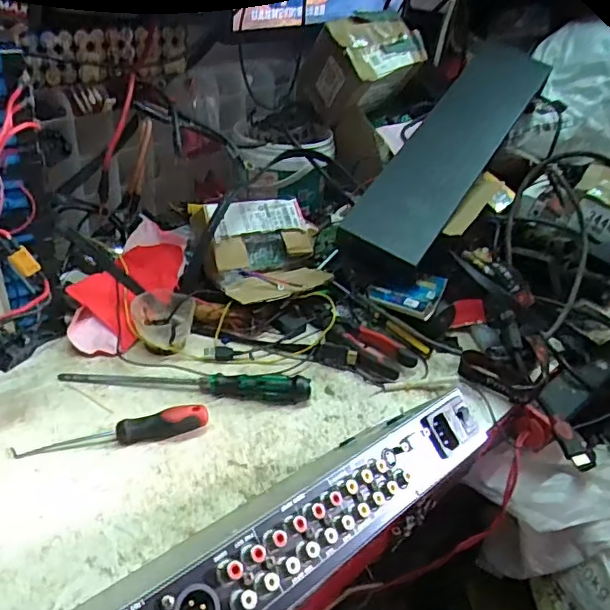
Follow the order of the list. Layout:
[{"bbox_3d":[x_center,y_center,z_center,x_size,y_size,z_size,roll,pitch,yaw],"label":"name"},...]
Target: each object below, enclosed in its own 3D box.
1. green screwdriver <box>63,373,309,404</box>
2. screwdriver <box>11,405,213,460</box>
[{"bbox_3d":[-0.114,0.072,0.544,0.237,0.025,0.023,7,35,0],"label":"green screwdriver"},{"bbox_3d":[-0.164,0.110,0.481,0.160,0.025,0.023,-6,37,-17],"label":"screwdriver"}]

